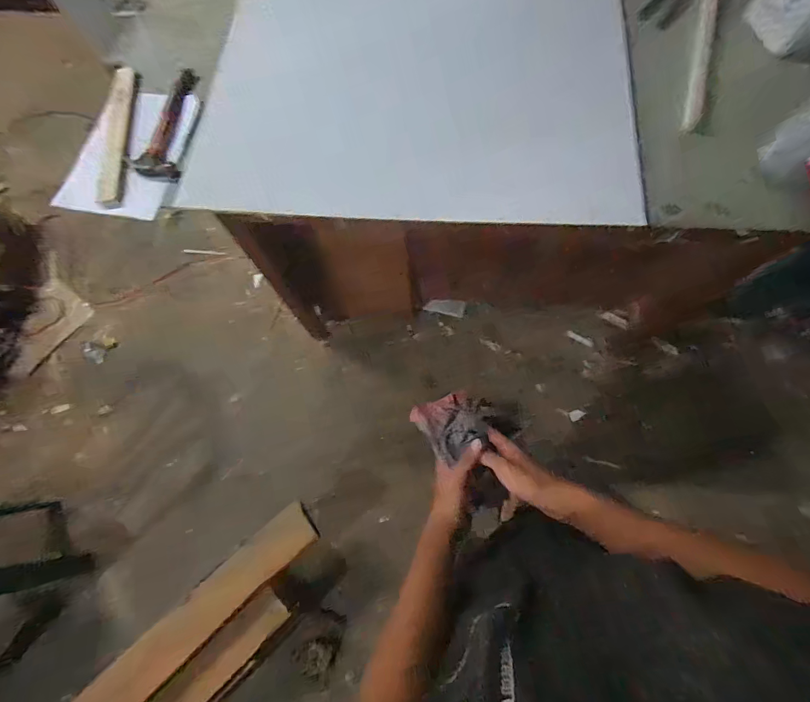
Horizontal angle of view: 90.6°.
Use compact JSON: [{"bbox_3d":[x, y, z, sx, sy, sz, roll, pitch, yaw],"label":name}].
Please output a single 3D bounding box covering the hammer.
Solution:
[{"bbox_3d":[-0.471,-0.450,0.797,0.100,0.033,0.266,5,72,4],"label":"hammer"}]

